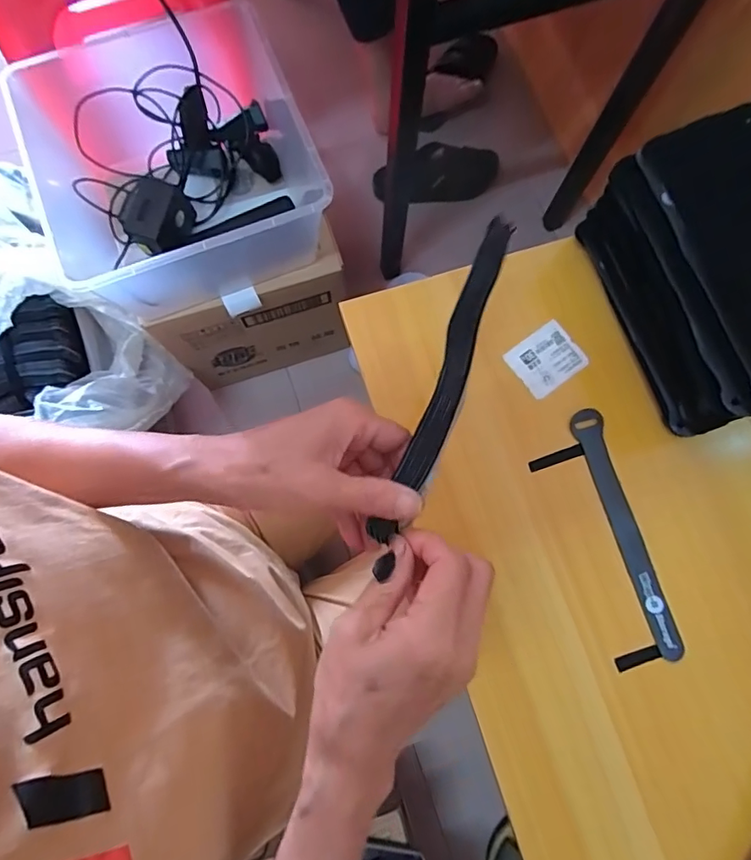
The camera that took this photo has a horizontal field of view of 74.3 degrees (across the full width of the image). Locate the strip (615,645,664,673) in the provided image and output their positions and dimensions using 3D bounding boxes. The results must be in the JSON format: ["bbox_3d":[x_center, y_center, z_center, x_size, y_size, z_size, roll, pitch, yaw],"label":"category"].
[{"bbox_3d":[0.200,0.174,0.377,0.033,0.004,0.010,-18,79,-4],"label":"strip"}]

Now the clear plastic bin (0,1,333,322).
[{"bbox_3d":[-0.240,-0.331,0.635,0.314,0.148,0.294,-23,79,-5],"label":"clear plastic bin"}]

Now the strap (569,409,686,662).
[{"bbox_3d":[0.200,0.079,0.396,0.022,0.010,0.196,-16,79,-3],"label":"strap"}]

